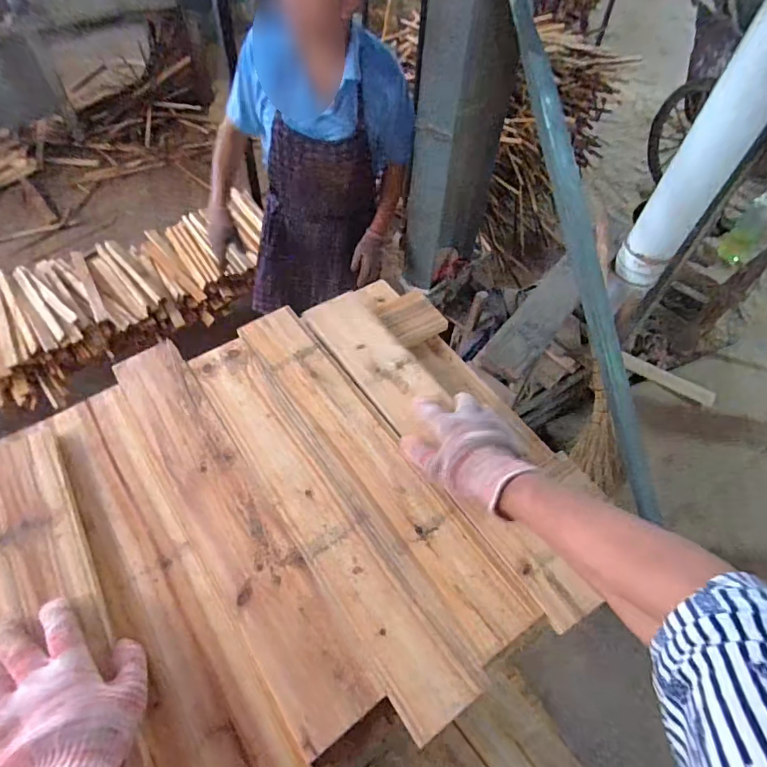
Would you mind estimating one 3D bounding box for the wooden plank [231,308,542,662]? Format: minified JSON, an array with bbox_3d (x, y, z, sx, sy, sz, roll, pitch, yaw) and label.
[{"bbox_3d":[-0.024,0.074,0.572,0.080,0.011,0.504,-28,60,-22],"label":"wooden plank"}]

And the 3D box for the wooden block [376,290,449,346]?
[{"bbox_3d":[0.041,-0.101,0.724,0.075,0.023,0.092,-26,59,-20],"label":"wooden block"}]

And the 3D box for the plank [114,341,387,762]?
[{"bbox_3d":[-0.181,0.131,0.539,0.082,0.013,0.510,-29,60,-22],"label":"plank"}]

